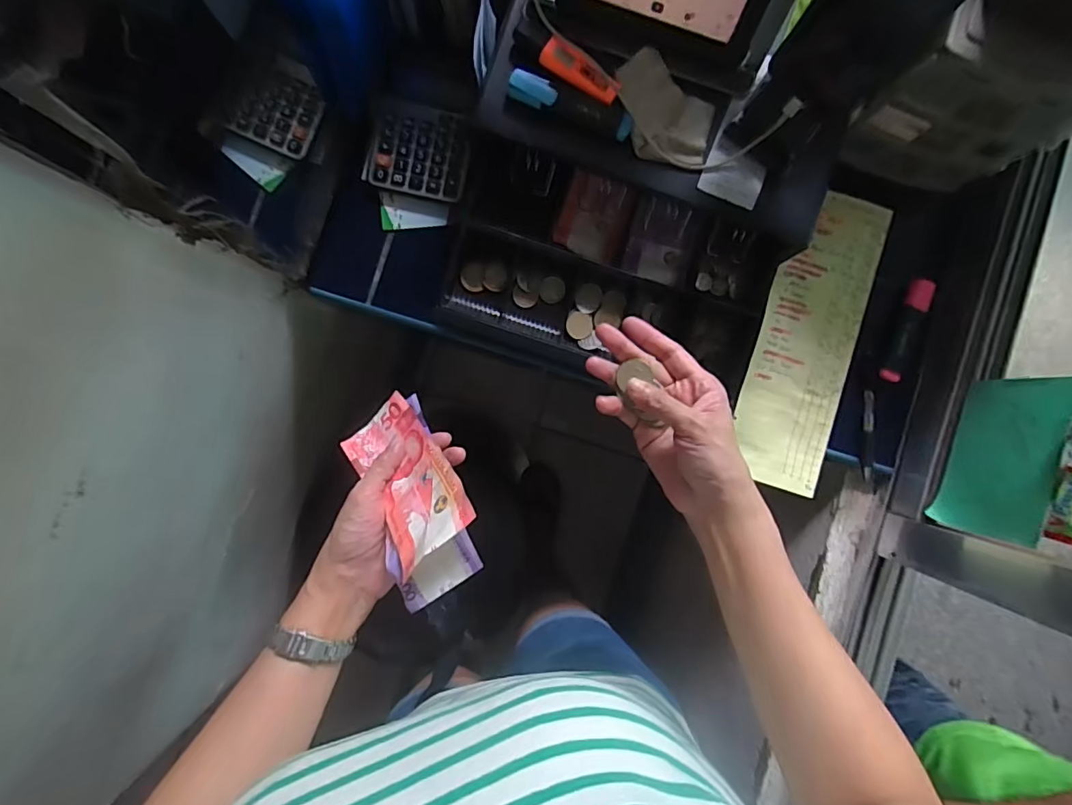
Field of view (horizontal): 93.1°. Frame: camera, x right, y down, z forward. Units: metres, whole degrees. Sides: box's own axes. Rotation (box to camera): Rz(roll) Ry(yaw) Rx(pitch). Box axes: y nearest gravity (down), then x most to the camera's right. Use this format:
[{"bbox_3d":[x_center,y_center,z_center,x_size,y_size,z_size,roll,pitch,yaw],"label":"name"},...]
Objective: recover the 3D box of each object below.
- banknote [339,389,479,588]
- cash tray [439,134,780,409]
[{"bbox_3d":[-0.097,0.057,0.376,0.067,0.023,0.153,-43,47,-2],"label":"banknote"},{"bbox_3d":[0.076,-0.120,0.516,0.329,0.061,0.189,20,89,-1],"label":"cash tray"}]

